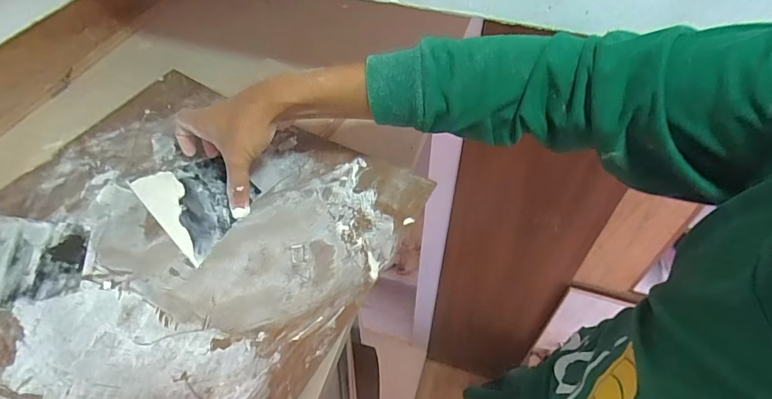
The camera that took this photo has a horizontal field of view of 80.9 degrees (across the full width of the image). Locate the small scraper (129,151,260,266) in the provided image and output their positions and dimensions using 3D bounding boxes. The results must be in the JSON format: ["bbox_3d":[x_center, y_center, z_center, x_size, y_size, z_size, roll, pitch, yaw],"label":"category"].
[{"bbox_3d":[-0.197,-0.002,0.481,0.128,0.005,0.093,40,58,23],"label":"small scraper"}]

